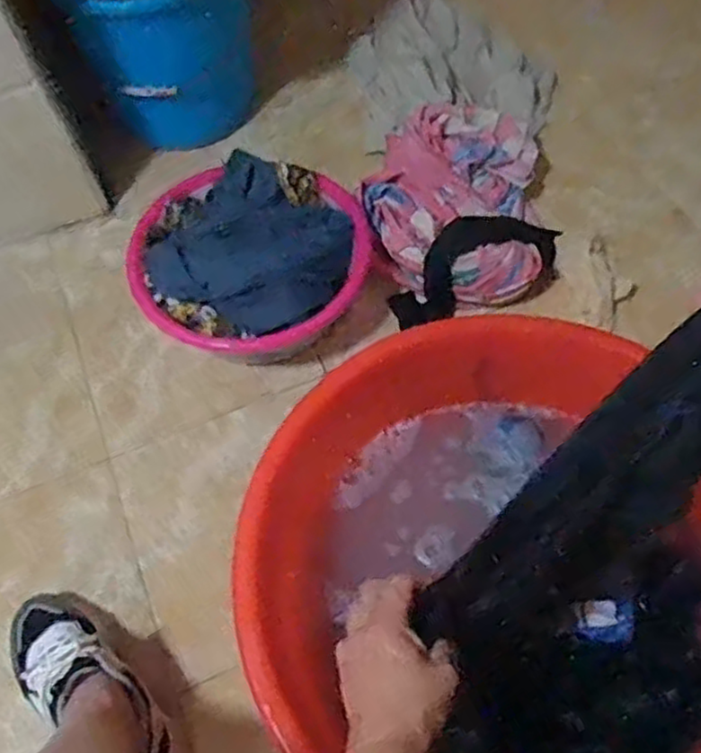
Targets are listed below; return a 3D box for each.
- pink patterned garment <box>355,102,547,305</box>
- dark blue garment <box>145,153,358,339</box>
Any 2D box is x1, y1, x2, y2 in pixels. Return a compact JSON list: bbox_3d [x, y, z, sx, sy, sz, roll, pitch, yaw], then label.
[{"bbox_3d":[0.154,-0.262,1.037,0.250,0.085,0.325,11,62,10],"label":"pink patterned garment"},{"bbox_3d":[-0.130,-0.166,0.955,0.240,0.059,0.256,29,66,19],"label":"dark blue garment"}]

